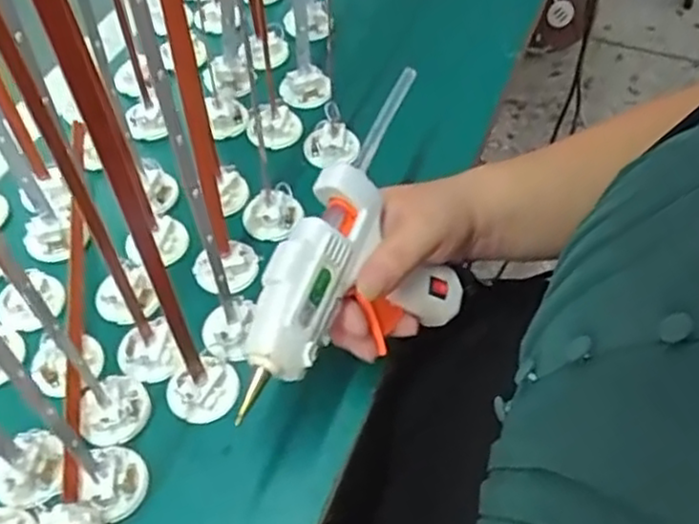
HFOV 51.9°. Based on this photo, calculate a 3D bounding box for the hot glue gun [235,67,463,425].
[{"bbox_3d":[0.010,0.002,0.377,0.033,0.106,0.199,-12,33,51],"label":"hot glue gun"}]

